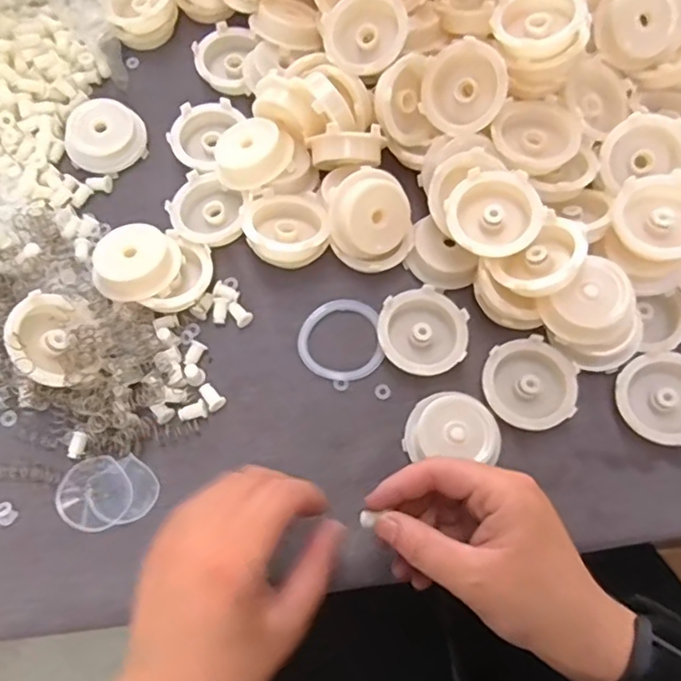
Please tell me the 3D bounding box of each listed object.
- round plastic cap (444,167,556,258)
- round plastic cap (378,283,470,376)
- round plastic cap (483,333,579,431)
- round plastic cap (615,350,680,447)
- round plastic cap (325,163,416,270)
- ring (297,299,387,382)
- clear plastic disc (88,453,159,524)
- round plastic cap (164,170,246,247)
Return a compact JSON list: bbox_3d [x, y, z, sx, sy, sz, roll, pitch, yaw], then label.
[{"bbox_3d":[0.090,-0.074,0.358,0.054,0.020,0.052,0,73,-1],"label":"round plastic cap"},{"bbox_3d":[0.050,-0.006,0.369,0.053,0.015,0.053,0,70,0],"label":"round plastic cap"},{"bbox_3d":[0.112,0.026,0.359,0.054,0.015,0.052,0,70,0],"label":"round plastic cap"},{"bbox_3d":[0.190,0.034,0.353,0.052,0.019,0.054,0,70,0],"label":"round plastic cap"},{"bbox_3d":[0.021,-0.074,0.375,0.054,0.015,0.060,-13,113,-16],"label":"round plastic cap"},{"bbox_3d":[-0.001,0.000,0.378,0.051,0.004,0.053,0,70,0],"label":"ring"},{"bbox_3d":[-0.122,0.085,0.339,0.037,0.010,0.033,-26,75,-8],"label":"clear plastic disc"},{"bbox_3d":[-0.084,-0.085,0.388,0.054,0.018,0.047,27,72,9],"label":"round plastic cap"}]

